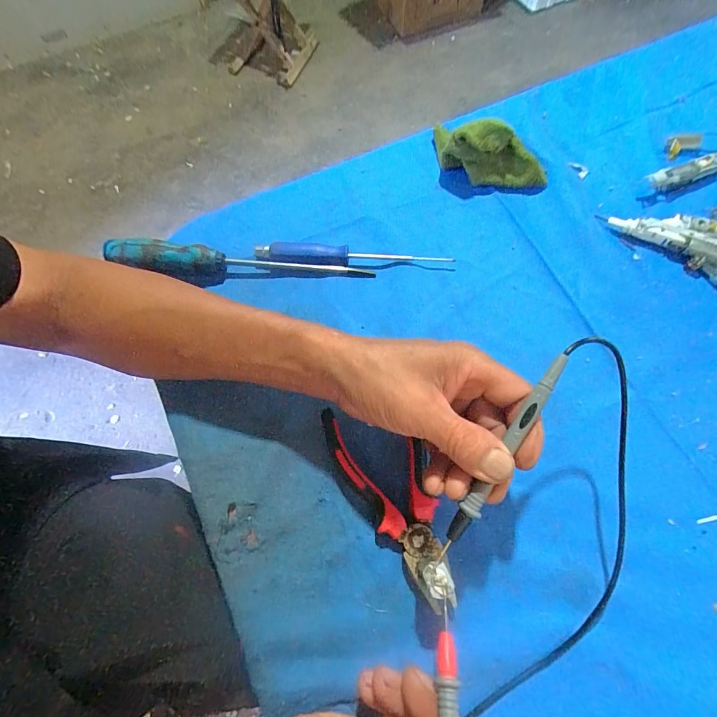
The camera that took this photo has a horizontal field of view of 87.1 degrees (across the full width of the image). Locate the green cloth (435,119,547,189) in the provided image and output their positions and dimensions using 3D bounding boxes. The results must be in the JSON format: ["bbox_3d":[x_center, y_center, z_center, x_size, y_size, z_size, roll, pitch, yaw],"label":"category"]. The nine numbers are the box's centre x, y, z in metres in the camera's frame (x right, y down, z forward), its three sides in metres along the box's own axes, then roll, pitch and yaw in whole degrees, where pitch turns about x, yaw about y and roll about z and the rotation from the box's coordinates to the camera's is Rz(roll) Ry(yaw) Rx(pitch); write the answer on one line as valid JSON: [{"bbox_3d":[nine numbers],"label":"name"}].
[{"bbox_3d":[0.134,-0.222,0.401,0.137,0.048,0.061,33,72,15],"label":"green cloth"}]

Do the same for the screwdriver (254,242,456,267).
[{"bbox_3d":[-0.007,-0.099,0.369,0.188,0.016,0.020,2,67,3],"label":"screwdriver"}]

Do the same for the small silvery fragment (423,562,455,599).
[{"bbox_3d":[0.049,0.135,0.230,0.015,0.004,0.019,-18,69,-6],"label":"small silvery fragment"}]

